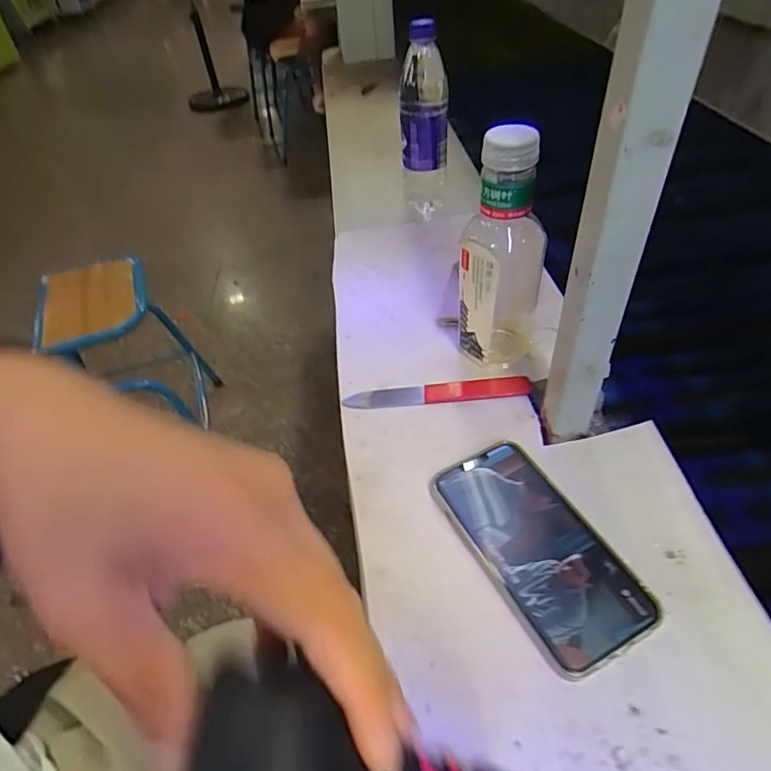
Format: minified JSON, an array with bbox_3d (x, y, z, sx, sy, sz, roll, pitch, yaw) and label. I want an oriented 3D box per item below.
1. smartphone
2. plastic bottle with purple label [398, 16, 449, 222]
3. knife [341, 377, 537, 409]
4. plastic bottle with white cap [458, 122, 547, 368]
[{"bbox_3d":[0.104,0.109,0.365,0.081,0.013,0.159,-23,48,-16],"label":"smartphone"},{"bbox_3d":[0.051,-0.349,0.699,0.062,0.215,0.061,-4,45,2],"label":"plastic bottle with purple label"},{"bbox_3d":[0.047,0.006,0.478,0.166,0.005,0.024,-4,45,2],"label":"knife"},{"bbox_3d":[0.102,-0.111,0.449,0.066,0.206,0.070,11,48,16],"label":"plastic bottle with white cap"}]

